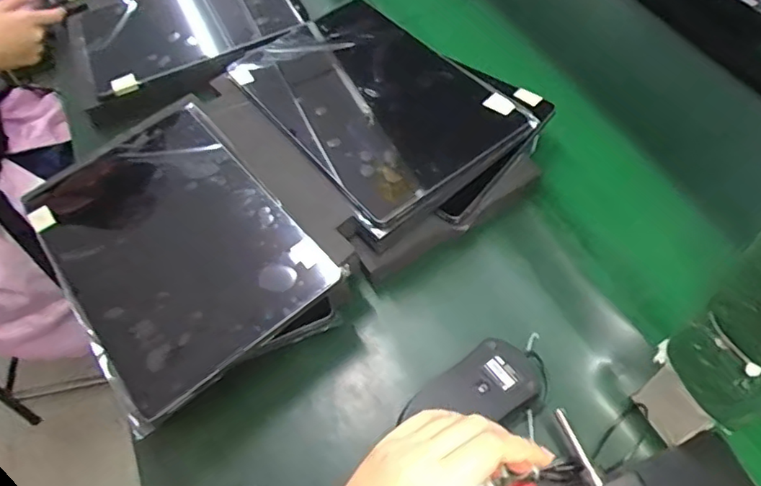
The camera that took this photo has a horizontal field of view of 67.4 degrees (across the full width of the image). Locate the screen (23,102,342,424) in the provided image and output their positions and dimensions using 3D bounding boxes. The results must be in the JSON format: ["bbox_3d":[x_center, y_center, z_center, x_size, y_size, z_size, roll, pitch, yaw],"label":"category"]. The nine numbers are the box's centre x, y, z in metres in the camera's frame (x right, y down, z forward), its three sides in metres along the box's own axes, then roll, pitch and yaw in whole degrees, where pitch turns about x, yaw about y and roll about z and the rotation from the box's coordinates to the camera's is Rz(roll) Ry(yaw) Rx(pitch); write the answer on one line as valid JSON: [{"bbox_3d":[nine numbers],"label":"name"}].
[{"bbox_3d":[-0.168,-0.005,0.458,0.167,0.012,0.252,-37,59,-14],"label":"screen"}]

